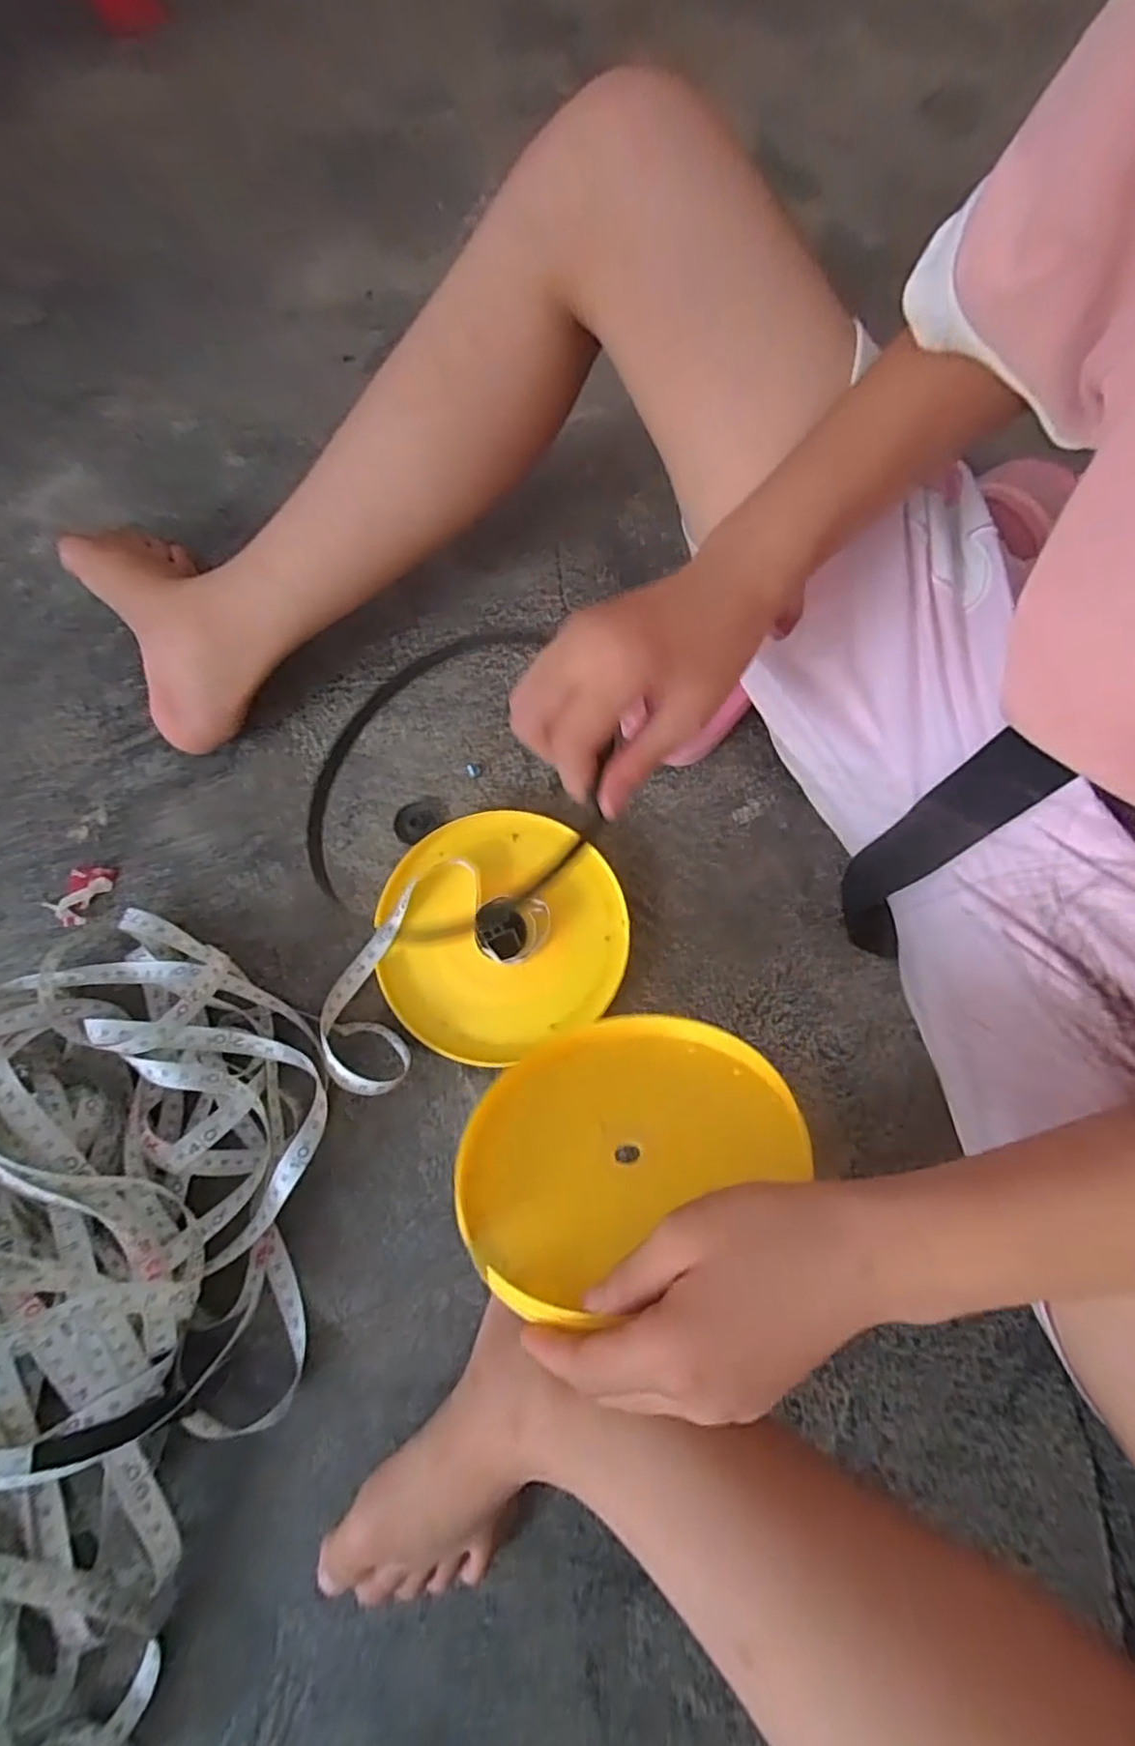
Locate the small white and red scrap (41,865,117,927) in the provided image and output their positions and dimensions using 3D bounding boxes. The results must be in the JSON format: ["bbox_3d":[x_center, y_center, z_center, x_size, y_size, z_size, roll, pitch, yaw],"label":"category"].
[{"bbox_3d":[-0.311,0.012,0.431,0.026,0.007,0.041,32,79,8],"label":"small white and red scrap"}]

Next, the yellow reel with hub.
[{"bbox_3d":[-0.041,0.034,0.405,0.148,0.024,0.143,0,76,1],"label":"yellow reel with hub"}]

